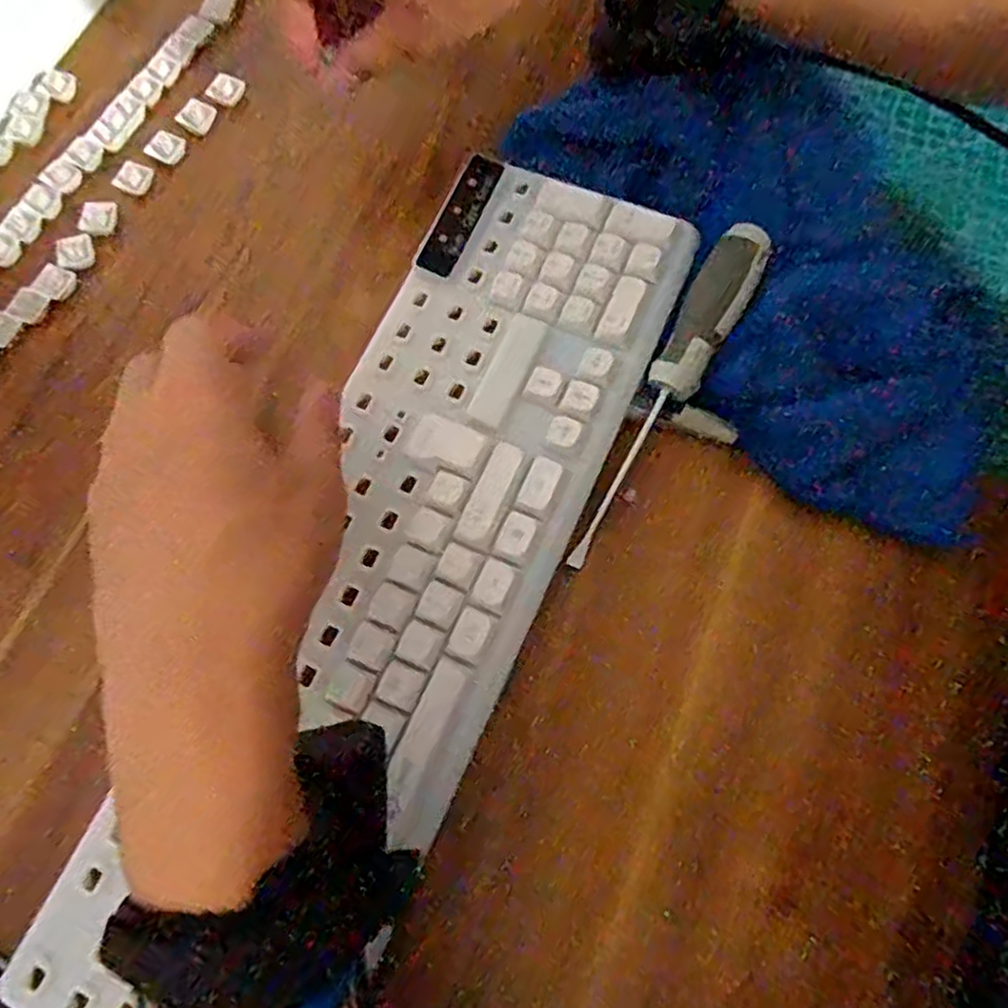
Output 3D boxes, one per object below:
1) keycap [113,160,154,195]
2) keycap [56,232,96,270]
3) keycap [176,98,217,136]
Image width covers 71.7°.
[{"bbox_3d":[-0.205,-0.180,0.386,0.019,0.004,0.019,19,75,7],"label":"keycap"},{"bbox_3d":[-0.230,-0.135,0.373,0.018,0.004,0.020,-16,73,-4],"label":"keycap"},{"bbox_3d":[-0.177,-0.224,0.402,0.019,0.007,0.019,24,75,8],"label":"keycap"}]

